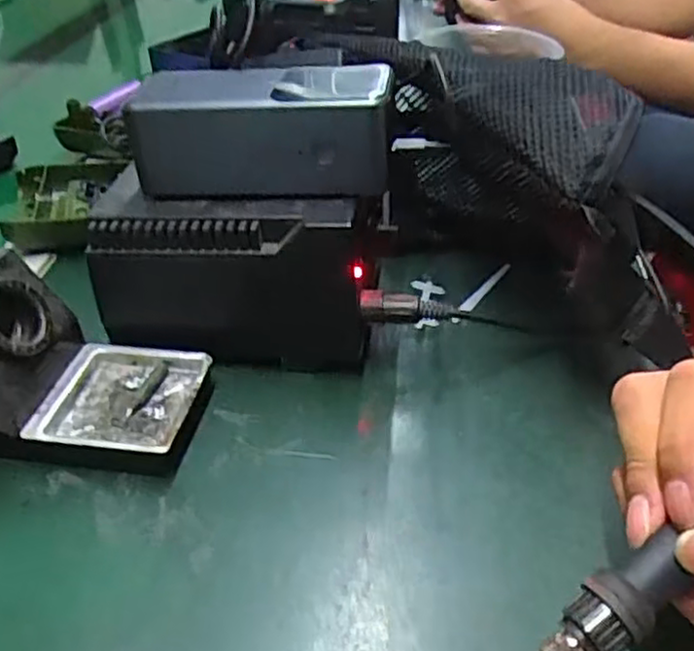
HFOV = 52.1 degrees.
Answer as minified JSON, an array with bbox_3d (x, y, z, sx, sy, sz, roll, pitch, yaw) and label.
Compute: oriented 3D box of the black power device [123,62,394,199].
[{"bbox_3d":[-0.041,-0.098,0.355,0.126,0.051,0.051,3,37,7],"label":"black power device"}]

